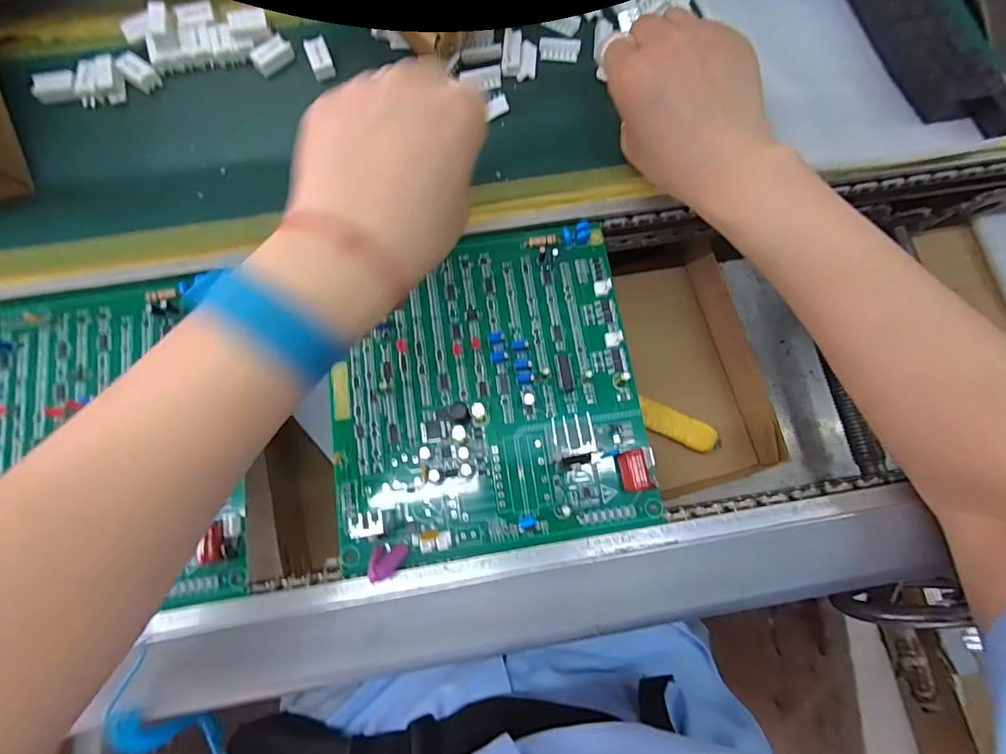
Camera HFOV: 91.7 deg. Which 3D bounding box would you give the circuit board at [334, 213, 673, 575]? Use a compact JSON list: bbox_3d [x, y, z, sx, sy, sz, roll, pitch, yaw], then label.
[{"bbox_3d":[-0.012,0.004,0.283,0.174,0.015,0.183,-9,79,-3],"label":"circuit board"}]

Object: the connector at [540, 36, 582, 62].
[{"bbox_3d":[0.039,-0.224,0.334,0.027,0.005,0.015,4,76,0],"label":"connector"}]

